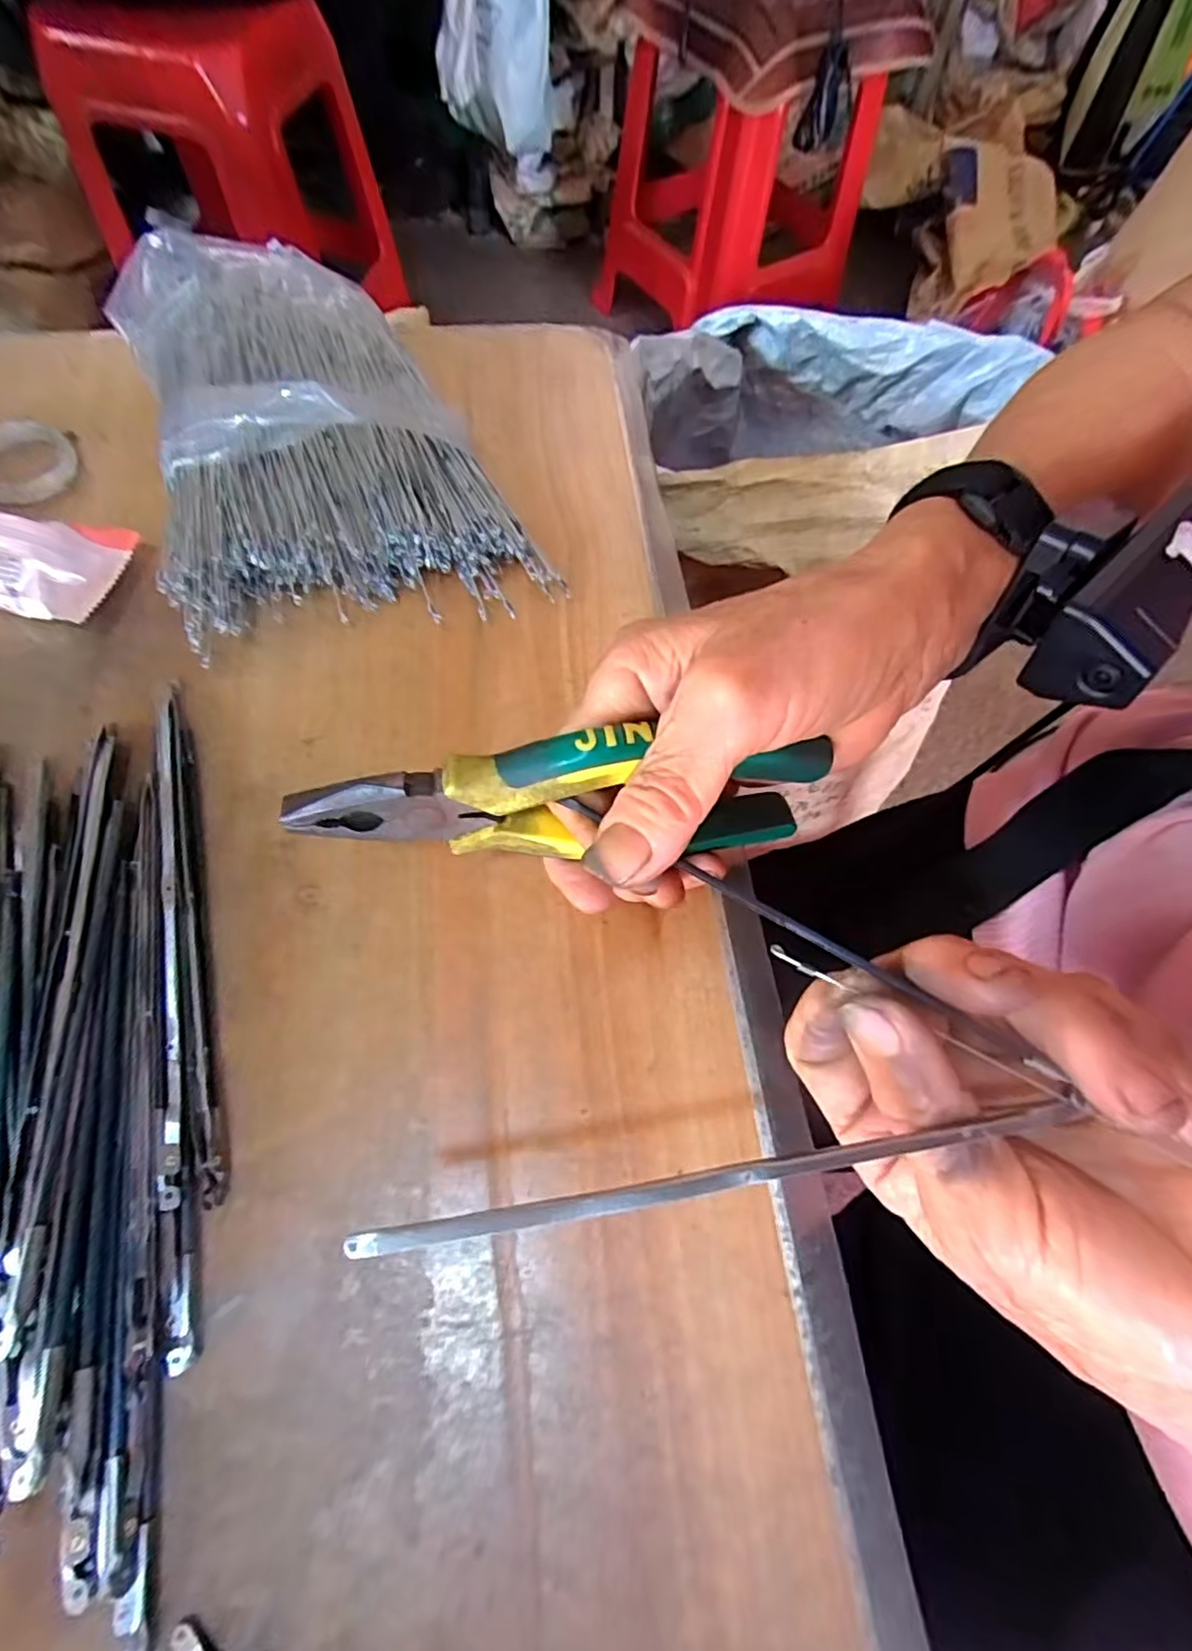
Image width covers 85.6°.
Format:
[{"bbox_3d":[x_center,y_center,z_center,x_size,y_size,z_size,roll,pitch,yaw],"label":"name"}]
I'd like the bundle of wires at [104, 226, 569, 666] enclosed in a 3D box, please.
[{"bbox_3d":[-0.134,-0.193,0.306,0.154,0.042,0.233,-18,68,-10],"label":"bundle of wires"}]

